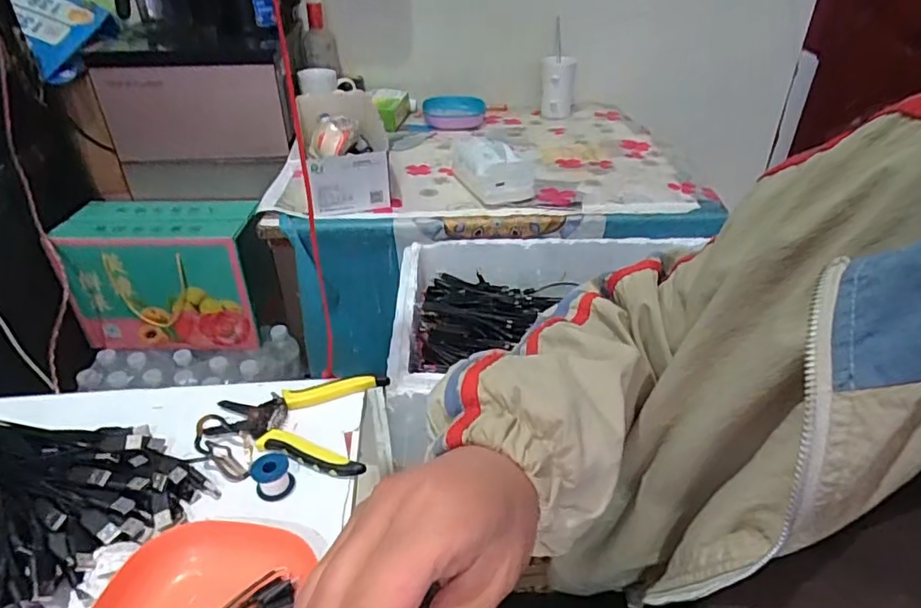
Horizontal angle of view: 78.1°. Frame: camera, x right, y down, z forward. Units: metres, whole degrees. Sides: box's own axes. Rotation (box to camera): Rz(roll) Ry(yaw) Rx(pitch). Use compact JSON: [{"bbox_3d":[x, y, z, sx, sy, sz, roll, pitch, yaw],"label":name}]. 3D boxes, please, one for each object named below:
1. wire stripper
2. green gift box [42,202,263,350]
[{"bbox_3d":[-0.153,0.105,0.533,0.153,0.015,0.114,5,34,7],"label":"wire stripper"},{"bbox_3d":[-0.538,-0.057,1.087,0.324,0.237,0.168,1,34,0],"label":"green gift box"}]

